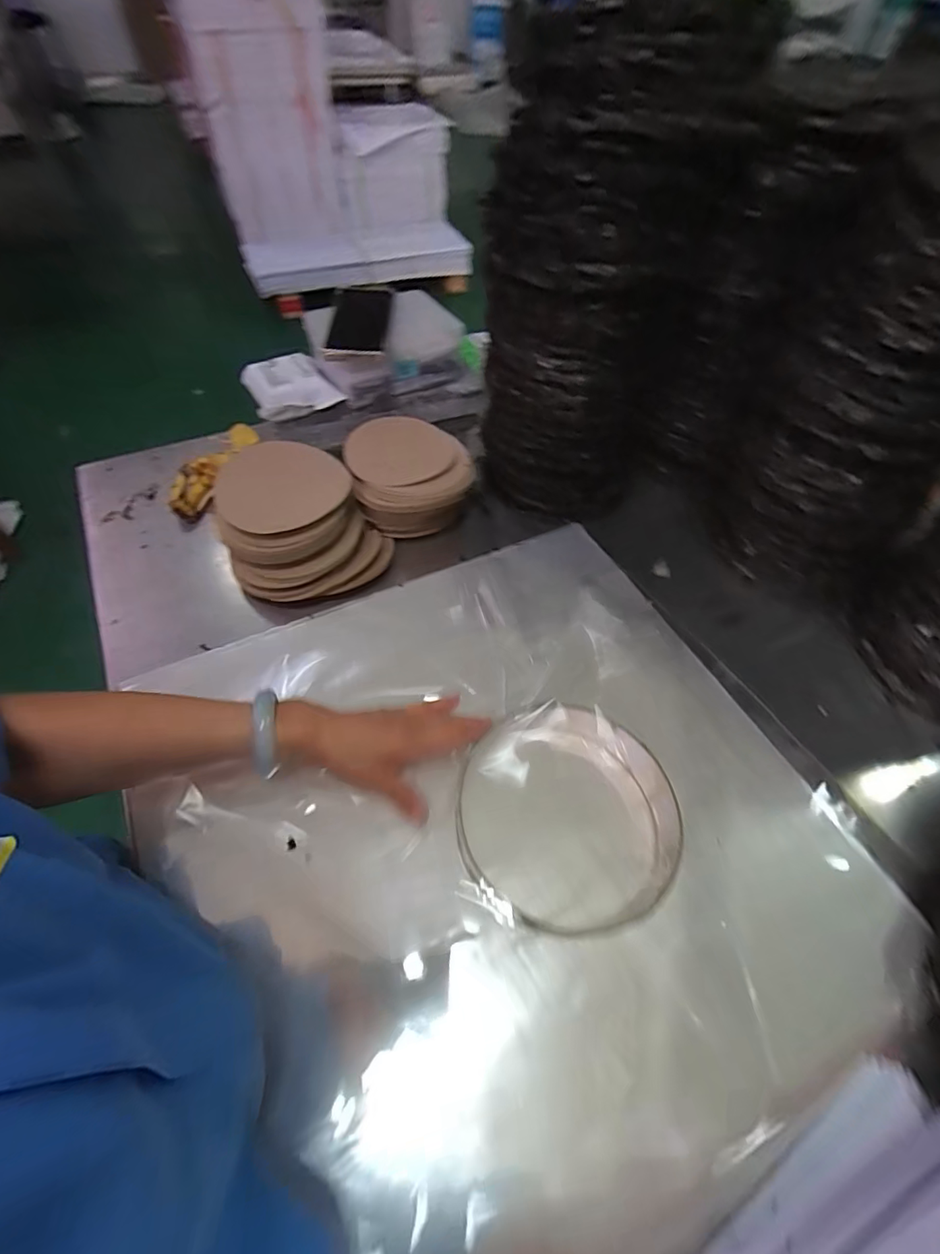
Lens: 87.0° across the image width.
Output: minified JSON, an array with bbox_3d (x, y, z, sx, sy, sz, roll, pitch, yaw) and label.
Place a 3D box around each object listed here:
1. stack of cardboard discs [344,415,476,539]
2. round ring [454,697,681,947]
[{"bbox_3d":[-0.079,-0.199,0.651,0.152,0.070,0.162,-8,57,-8],"label":"stack of cardboard discs"},{"bbox_3d":[0.085,0.162,0.428,0.183,0.071,0.183,1,56,-2],"label":"round ring"}]

